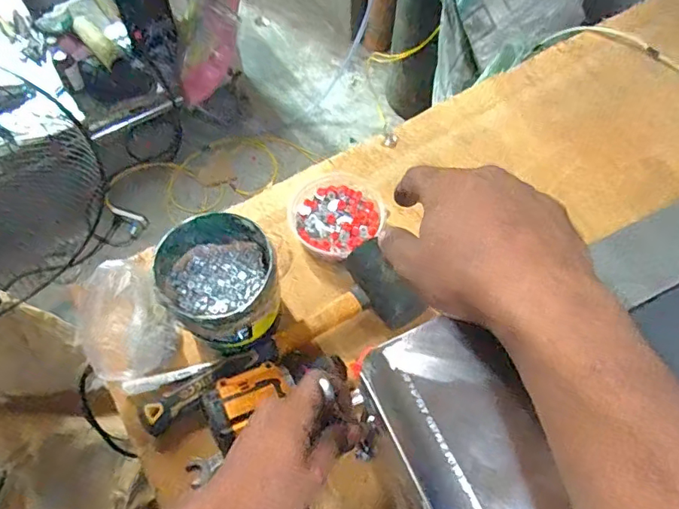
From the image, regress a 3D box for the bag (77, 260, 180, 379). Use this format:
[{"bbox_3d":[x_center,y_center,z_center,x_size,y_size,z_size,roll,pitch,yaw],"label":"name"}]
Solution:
[{"bbox_3d":[-0.221,0.072,0.521,0.082,0.092,0.104,21,64,10],"label":"bag"}]

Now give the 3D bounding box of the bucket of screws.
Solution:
[{"bbox_3d":[-0.118,0.036,0.526,0.108,0.126,0.104,0,63,-1],"label":"bucket of screws"}]

